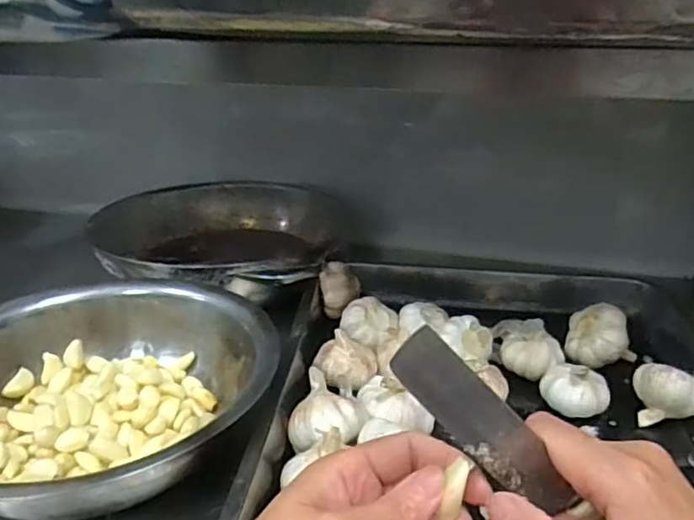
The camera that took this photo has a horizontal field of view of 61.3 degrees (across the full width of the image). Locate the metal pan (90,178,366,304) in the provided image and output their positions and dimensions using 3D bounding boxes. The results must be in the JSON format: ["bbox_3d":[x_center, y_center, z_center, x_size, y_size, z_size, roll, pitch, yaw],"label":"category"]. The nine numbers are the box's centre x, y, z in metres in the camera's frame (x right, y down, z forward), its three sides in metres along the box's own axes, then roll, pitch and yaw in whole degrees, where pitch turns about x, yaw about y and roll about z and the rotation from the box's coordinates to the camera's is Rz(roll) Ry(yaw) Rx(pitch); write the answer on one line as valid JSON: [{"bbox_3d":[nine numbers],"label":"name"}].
[{"bbox_3d":[-0.155,-0.026,0.739,0.303,0.073,0.304,0,23,0],"label":"metal pan"}]

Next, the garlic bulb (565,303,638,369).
[{"bbox_3d":[0.245,0.074,0.566,0.061,0.049,0.053,13,26,27],"label":"garlic bulb"}]

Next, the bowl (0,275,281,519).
[{"bbox_3d":[-0.194,0.110,0.466,0.273,0.091,0.240,-1,23,-3],"label":"bowl"}]

